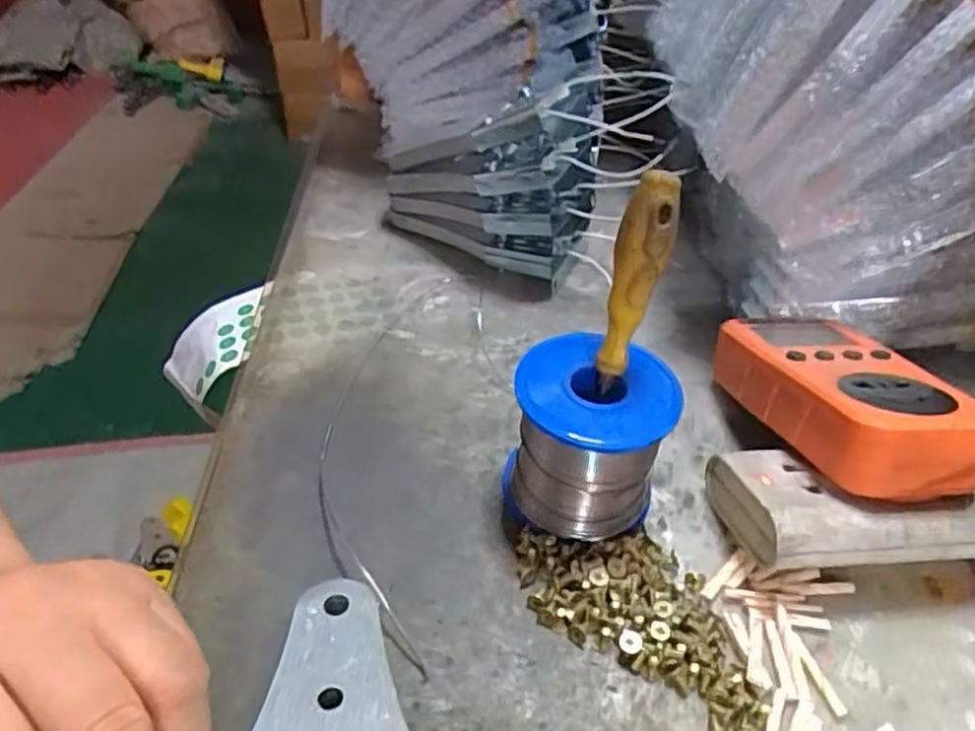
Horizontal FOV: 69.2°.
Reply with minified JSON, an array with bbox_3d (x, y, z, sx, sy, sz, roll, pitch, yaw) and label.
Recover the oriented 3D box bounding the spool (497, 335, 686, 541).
[{"bbox_3d":[0.041,0.031,0.296,0.064,0.066,0.058,15,42,12],"label":"spool"}]

